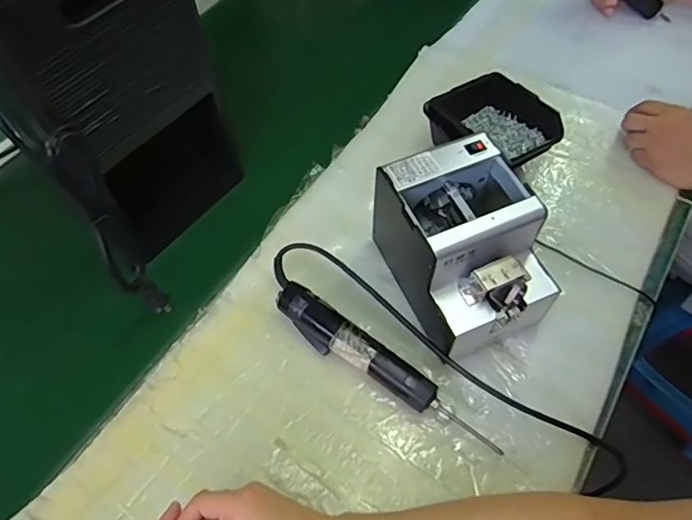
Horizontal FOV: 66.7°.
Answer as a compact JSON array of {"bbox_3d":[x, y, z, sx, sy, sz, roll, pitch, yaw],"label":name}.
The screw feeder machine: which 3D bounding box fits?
[{"bbox_3d":[0.124,-0.011,0.559,0.128,0.143,0.168,-19,58,-10],"label":"screw feeder machine"}]

